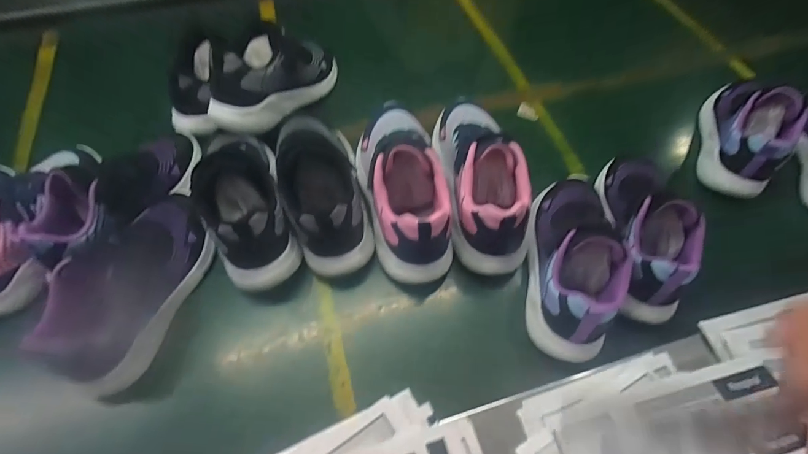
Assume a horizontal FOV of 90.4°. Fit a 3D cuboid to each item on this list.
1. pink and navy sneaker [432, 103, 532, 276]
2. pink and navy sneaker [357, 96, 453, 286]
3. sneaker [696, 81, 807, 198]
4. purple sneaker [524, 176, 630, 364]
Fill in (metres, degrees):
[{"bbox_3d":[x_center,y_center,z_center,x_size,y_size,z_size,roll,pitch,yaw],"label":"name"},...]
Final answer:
[{"bbox_3d":[0.091,-0.059,0.447,0.082,0.088,0.208,-4,57,-5],"label":"pink and navy sneaker"},{"bbox_3d":[-0.002,-0.053,0.437,0.077,0.093,0.217,-10,57,-9],"label":"pink and navy sneaker"},{"bbox_3d":[0.439,-0.130,0.509,0.070,0.108,0.175,21,58,11],"label":"sneaker"},{"bbox_3d":[0.172,0.024,0.403,0.071,0.083,0.198,9,57,4],"label":"purple sneaker"}]

